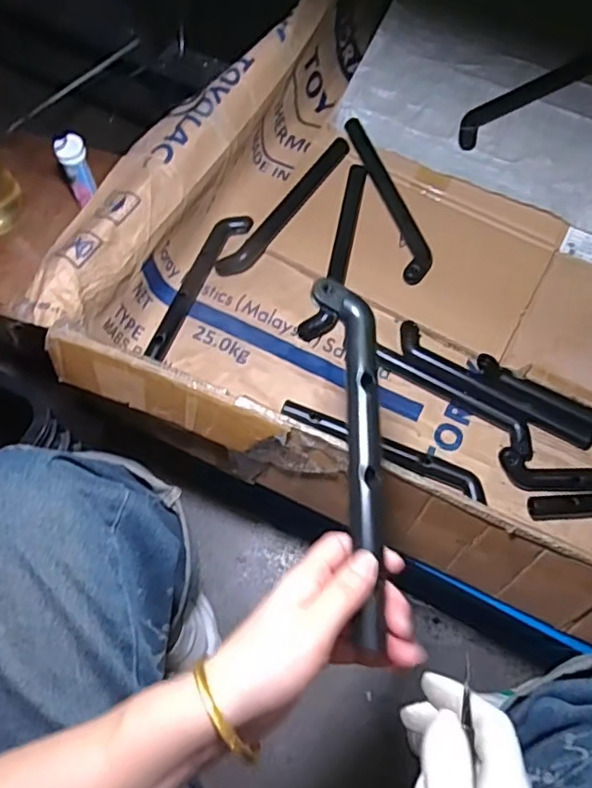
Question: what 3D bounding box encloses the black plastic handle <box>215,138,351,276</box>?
[{"bbox_3d":[-0.011,-0.241,0.774,0.032,0.028,0.243,38,74,13],"label":"black plastic handle"}]

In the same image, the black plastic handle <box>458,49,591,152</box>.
[{"bbox_3d":[0.320,-0.395,0.774,0.241,0.017,0.037,-27,71,6],"label":"black plastic handle"}]

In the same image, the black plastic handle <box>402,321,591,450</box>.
[{"bbox_3d":[0.228,-0.007,0.703,0.249,0.018,0.039,35,73,12],"label":"black plastic handle"}]

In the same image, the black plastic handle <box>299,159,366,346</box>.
[{"bbox_3d":[0.057,-0.181,0.758,0.038,0.032,0.245,16,70,6],"label":"black plastic handle"}]

